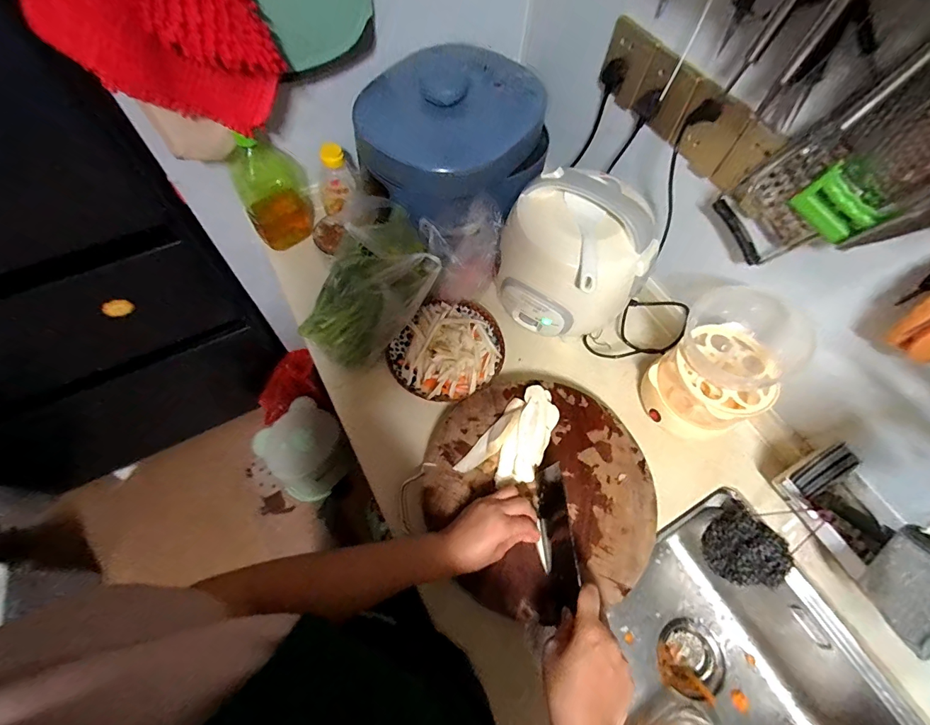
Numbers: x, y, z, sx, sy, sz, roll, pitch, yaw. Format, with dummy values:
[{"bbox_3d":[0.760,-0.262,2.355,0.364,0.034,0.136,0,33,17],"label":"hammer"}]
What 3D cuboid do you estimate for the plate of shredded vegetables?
[{"bbox_3d":[-0.025,-0.031,0.682,0.174,0.070,0.186,1,63,-2],"label":"plate of shredded vegetables"}]

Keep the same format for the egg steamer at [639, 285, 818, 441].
[{"bbox_3d":[0.376,0.012,0.618,0.175,0.160,0.146,-30,68,-17],"label":"egg steamer"}]

